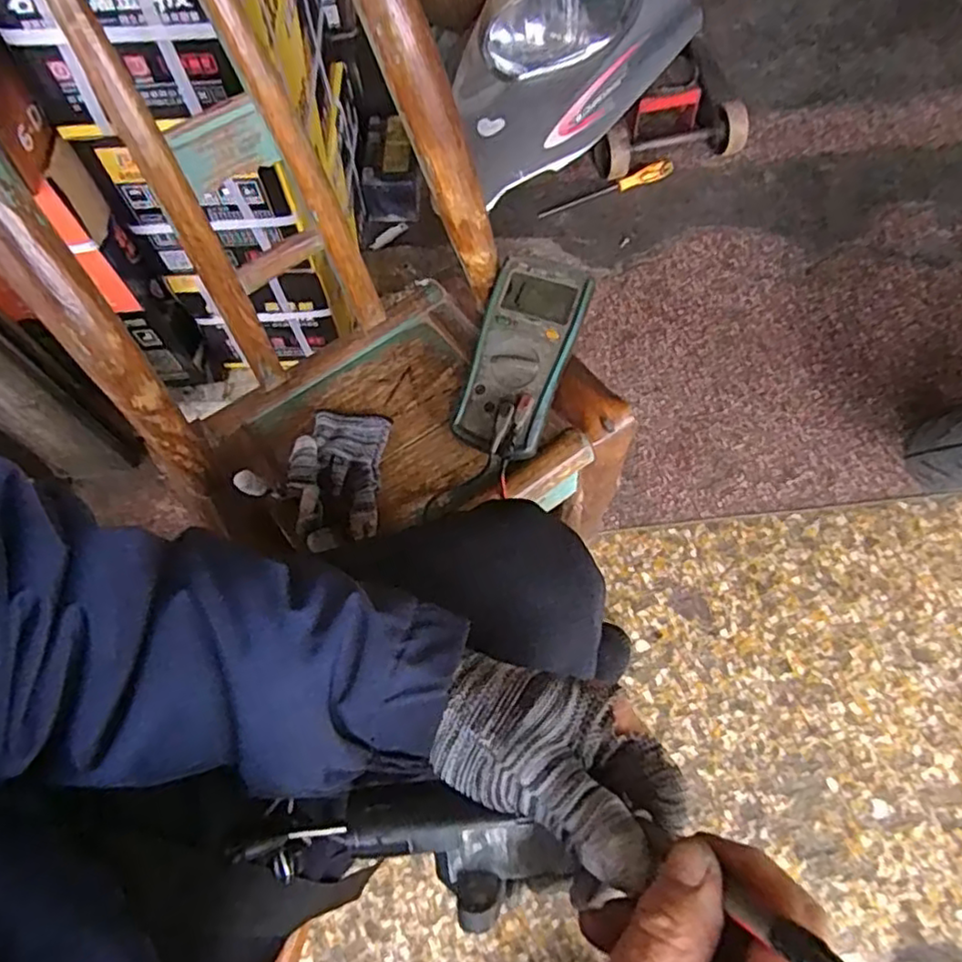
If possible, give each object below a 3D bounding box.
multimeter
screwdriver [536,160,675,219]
[{"bbox_3d":[0.035,-0.111,0.592,0.087,0.040,0.182,17,83,7],"label":"multimeter"},{"bbox_3d":[0.217,-0.503,1.139,0.249,0.029,0.023,-22,67,-11],"label":"screwdriver"}]

